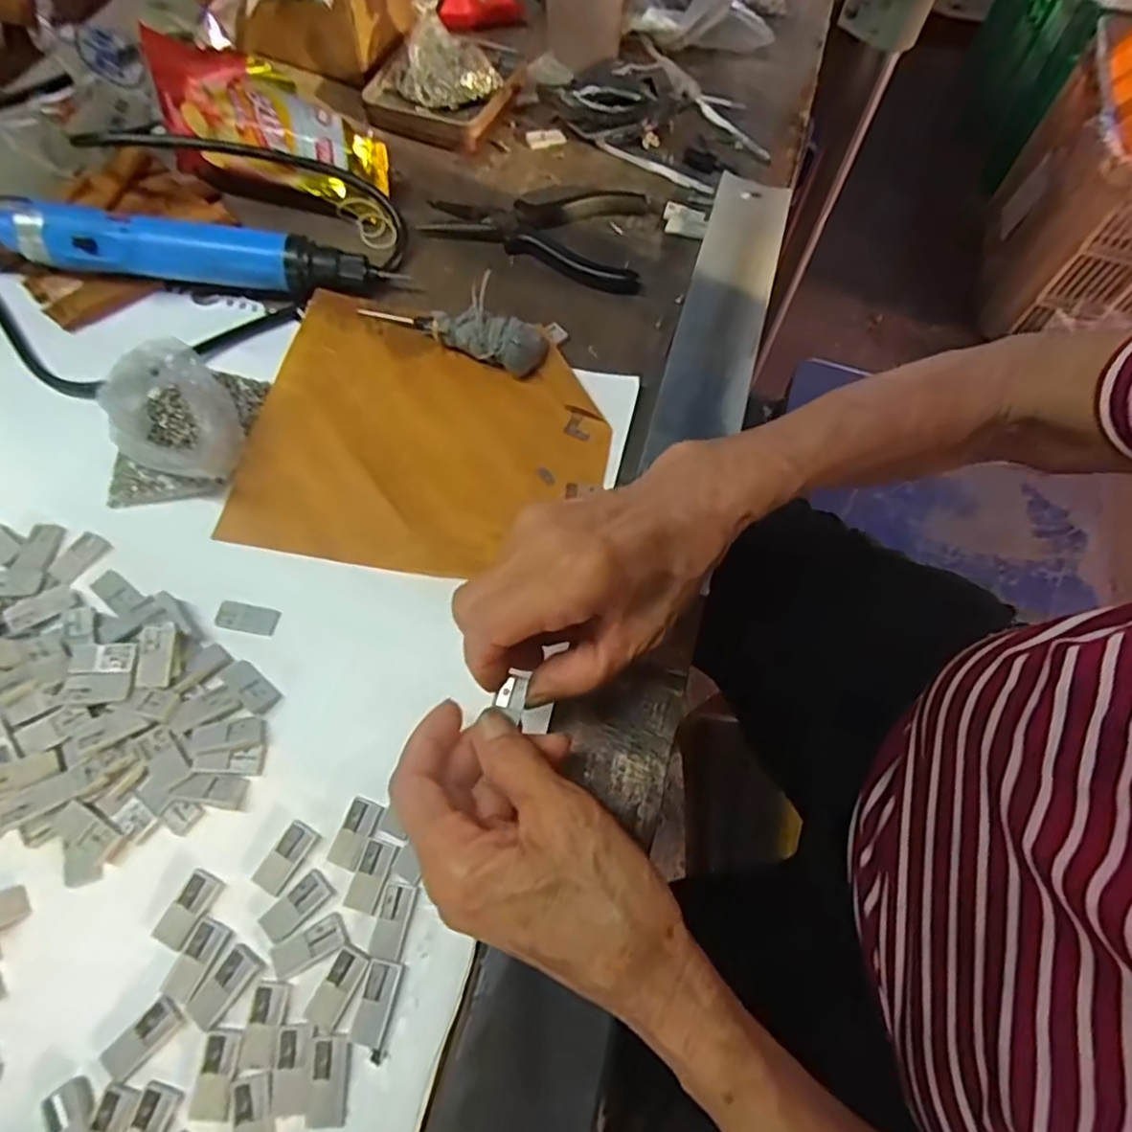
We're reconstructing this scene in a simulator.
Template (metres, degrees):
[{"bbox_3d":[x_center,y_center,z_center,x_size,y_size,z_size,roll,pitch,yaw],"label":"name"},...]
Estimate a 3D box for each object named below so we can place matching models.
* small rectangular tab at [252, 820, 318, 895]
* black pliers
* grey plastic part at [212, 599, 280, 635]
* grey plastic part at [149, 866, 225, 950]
[{"bbox_3d":[-0.119,0.123,0.279,0.014,0.004,0.029,31,67,12],"label":"small rectangular tab"},{"bbox_3d":[-0.018,-0.239,0.452,0.154,0.012,0.088,17,65,6],"label":"black pliers"},{"bbox_3d":[-0.158,0.025,0.326,0.029,0.004,0.014,11,64,3],"label":"grey plastic part"},{"bbox_3d":[-0.154,0.139,0.269,0.014,0.004,0.028,26,66,10],"label":"grey plastic part"}]

